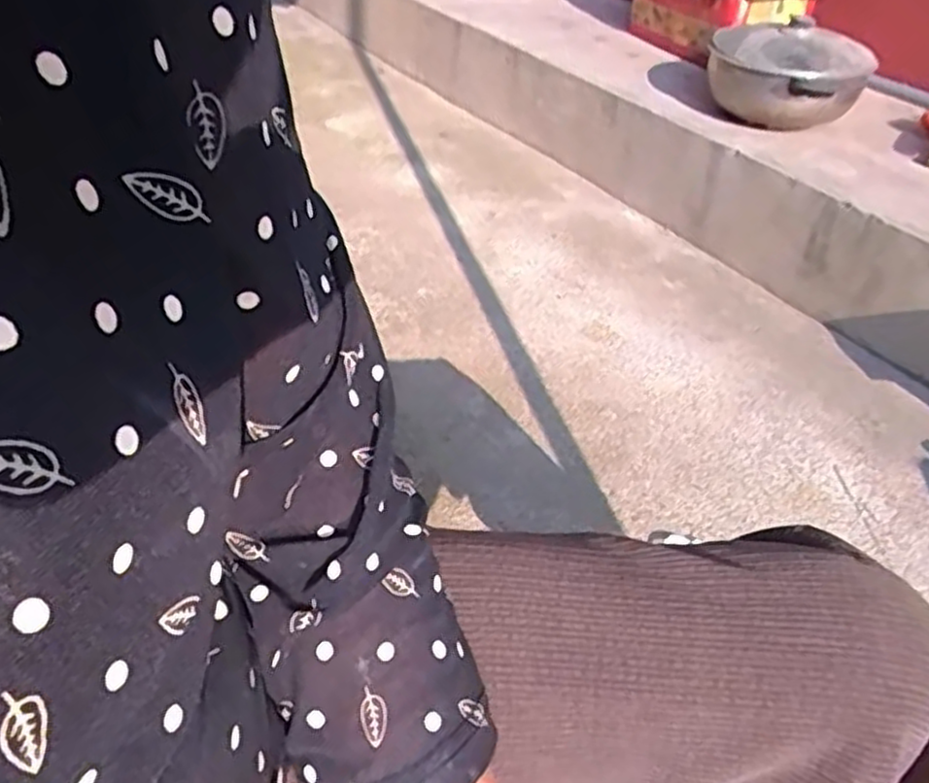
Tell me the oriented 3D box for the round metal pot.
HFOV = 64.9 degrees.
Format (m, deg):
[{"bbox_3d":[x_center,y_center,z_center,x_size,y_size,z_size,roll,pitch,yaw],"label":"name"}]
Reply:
[{"bbox_3d":[0.571,-0.560,1.325,0.272,0.180,0.225,20,41,16],"label":"round metal pot"}]

